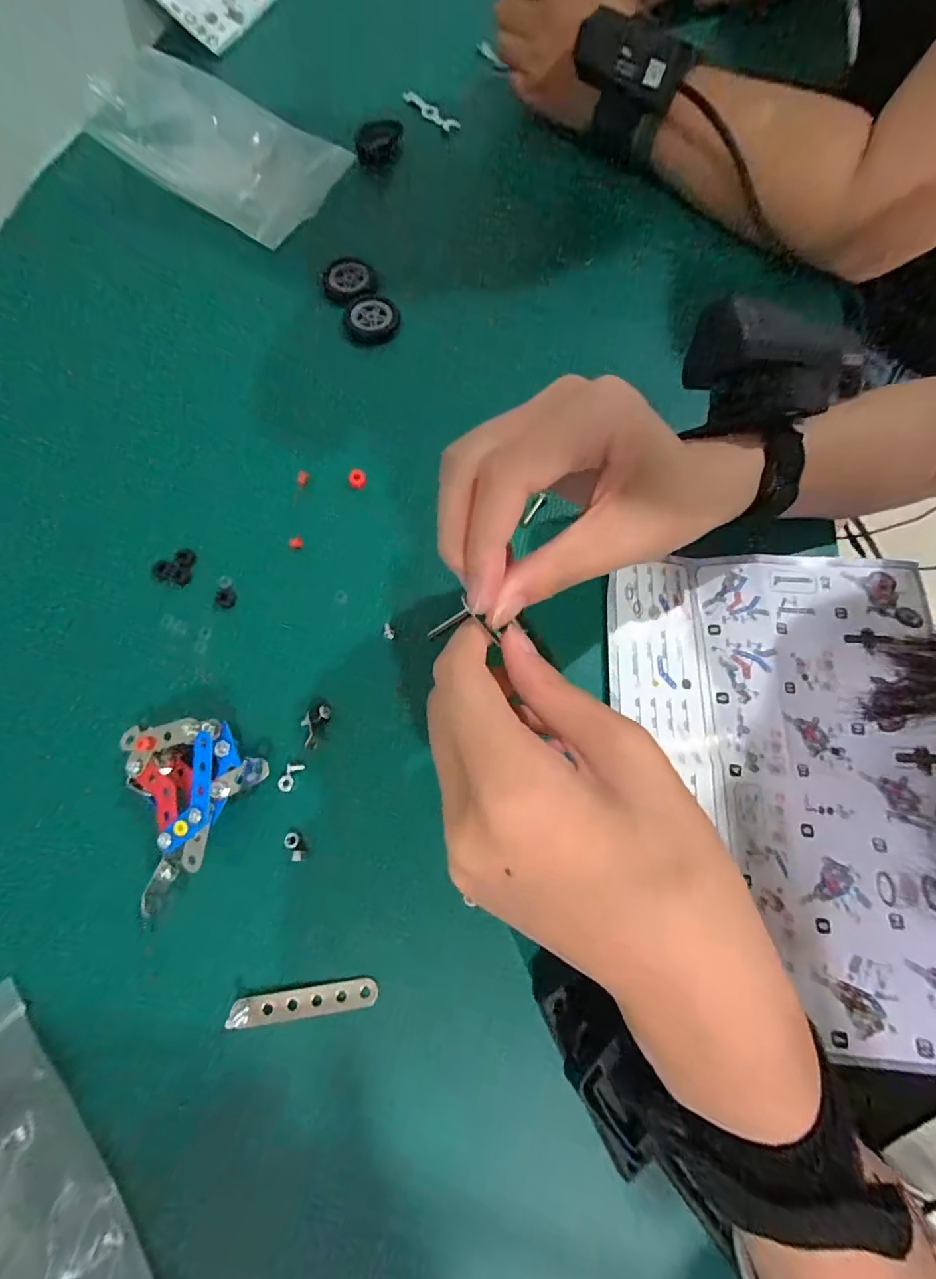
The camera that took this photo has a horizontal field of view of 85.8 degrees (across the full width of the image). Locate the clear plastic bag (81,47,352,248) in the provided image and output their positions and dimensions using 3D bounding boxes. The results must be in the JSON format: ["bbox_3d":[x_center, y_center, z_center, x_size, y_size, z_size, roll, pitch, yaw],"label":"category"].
[{"bbox_3d":[-0.178,-0.354,0.359,0.151,0.013,0.094,25,89,-13],"label":"clear plastic bag"}]

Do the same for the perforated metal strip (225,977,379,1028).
[{"bbox_3d":[-0.067,0.150,0.208,0.058,0.004,0.010,-5,61,-6],"label":"perforated metal strip"}]

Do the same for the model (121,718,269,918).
[{"bbox_3d":[-0.120,0.068,0.221,0.057,0.029,0.072,-19,72,-8],"label":"model"}]

